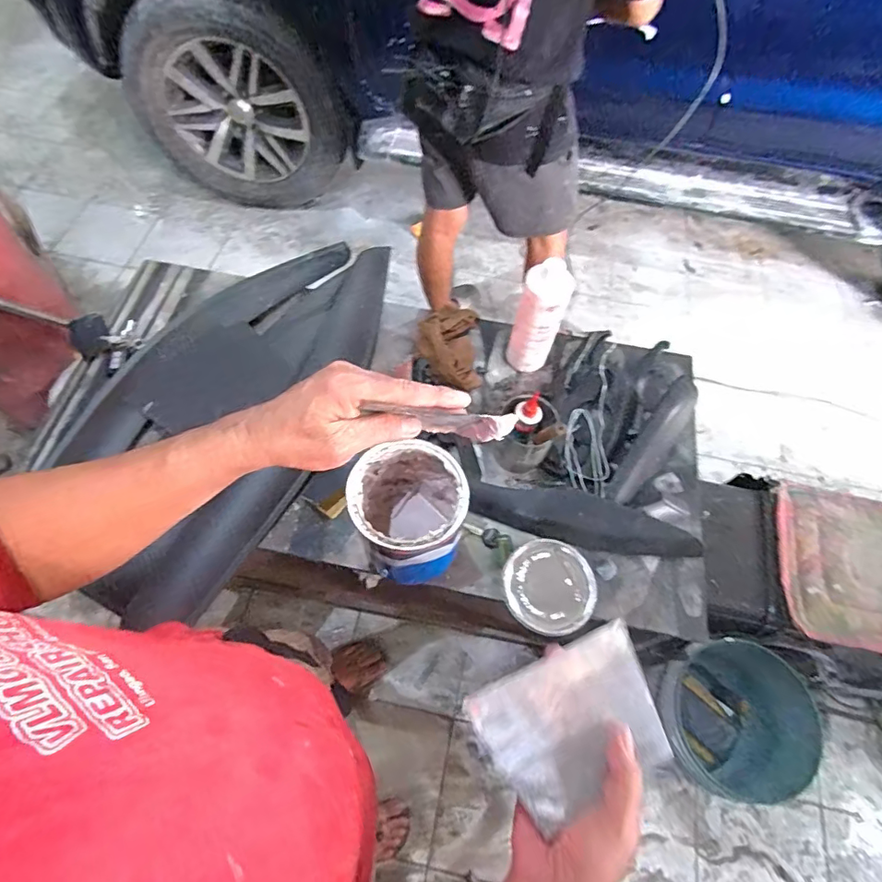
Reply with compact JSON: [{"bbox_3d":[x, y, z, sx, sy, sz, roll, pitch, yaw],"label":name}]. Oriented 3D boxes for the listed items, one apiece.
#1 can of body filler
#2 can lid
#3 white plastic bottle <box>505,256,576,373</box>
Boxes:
[{"bbox_3d":[-0.051,0.114,0.792,0.154,0.211,0.161,1,62,-2],"label":"can of body filler"},{"bbox_3d":[0.179,0.234,0.847,0.151,0.017,0.145,1,62,-2],"label":"can lid"},{"bbox_3d":[0.179,-0.222,0.963,0.088,0.228,0.069,-2,62,-4],"label":"white plastic bottle"}]

